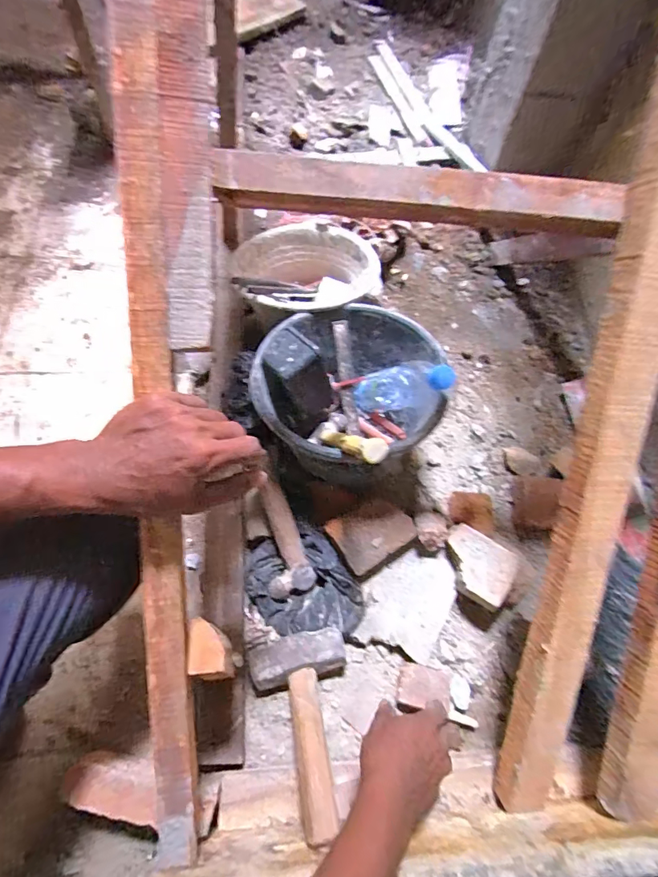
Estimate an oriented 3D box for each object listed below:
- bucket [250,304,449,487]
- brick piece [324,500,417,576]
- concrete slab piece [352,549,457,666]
[{"bbox_3d":[0.030,-0.058,0.717,0.263,0.243,0.265,2,63,-4],"label":"bucket"},{"bbox_3d":[0.064,0.139,0.674,0.115,0.028,0.085,-30,93,-18],"label":"brick piece"},{"bbox_3d":[0.119,0.246,0.679,0.122,0.029,0.165,31,65,10],"label":"concrete slab piece"}]

